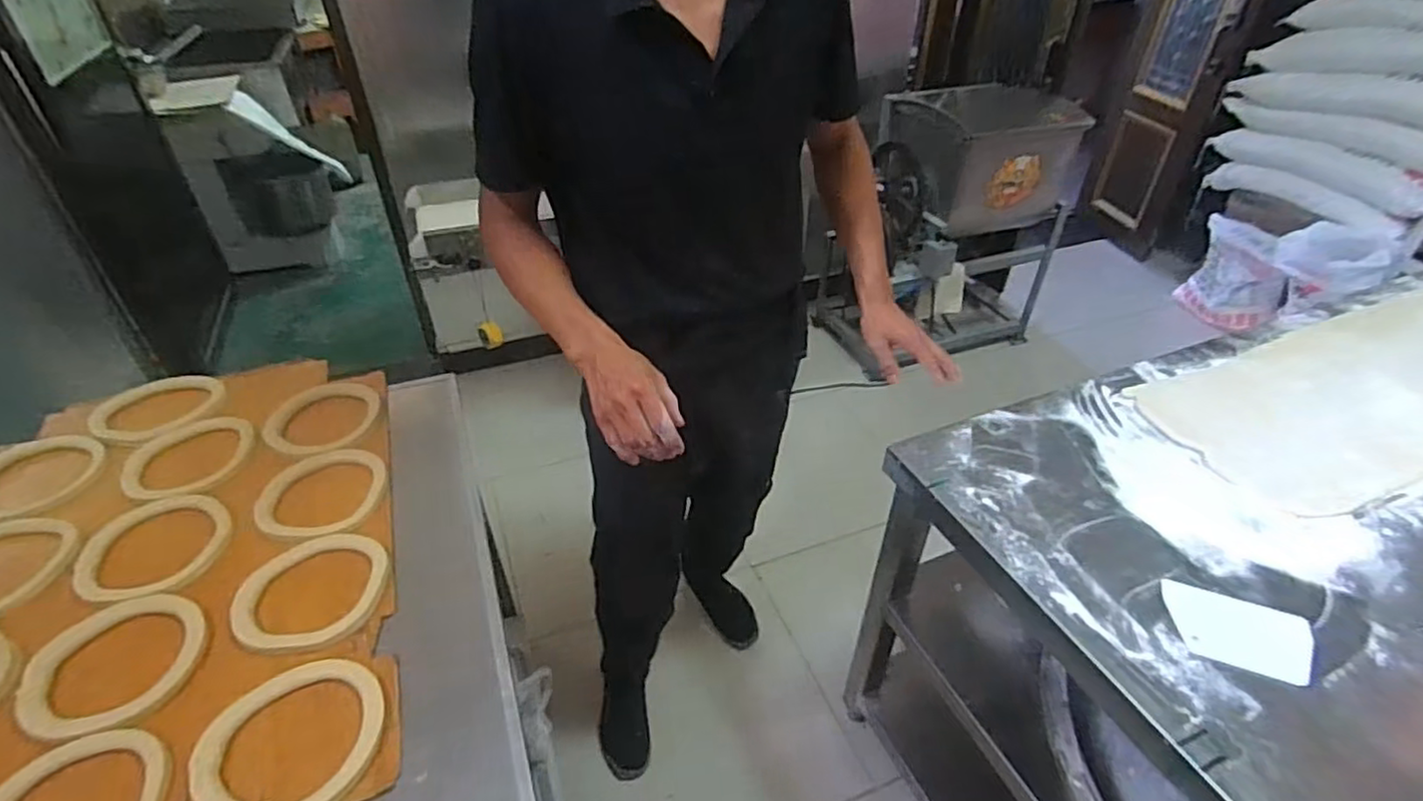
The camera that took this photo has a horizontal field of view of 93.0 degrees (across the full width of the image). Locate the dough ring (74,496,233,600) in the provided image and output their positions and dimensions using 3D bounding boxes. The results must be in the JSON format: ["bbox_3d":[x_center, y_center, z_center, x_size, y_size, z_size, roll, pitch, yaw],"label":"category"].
[{"bbox_3d":[-0.696,0.180,0.849,0.168,0.009,0.167,1,38,-1],"label":"dough ring"}]

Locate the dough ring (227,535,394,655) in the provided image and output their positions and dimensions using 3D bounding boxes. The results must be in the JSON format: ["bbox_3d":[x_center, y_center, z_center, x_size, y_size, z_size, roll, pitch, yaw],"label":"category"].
[{"bbox_3d":[-0.464,0.216,0.778,0.155,0.018,0.138,-5,38,-9],"label":"dough ring"}]

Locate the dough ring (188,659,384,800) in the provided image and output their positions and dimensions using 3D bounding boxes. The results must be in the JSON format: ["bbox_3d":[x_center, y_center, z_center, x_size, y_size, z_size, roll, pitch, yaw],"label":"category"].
[{"bbox_3d":[-0.407,0.327,0.653,0.162,0.009,0.158,1,38,-1],"label":"dough ring"}]

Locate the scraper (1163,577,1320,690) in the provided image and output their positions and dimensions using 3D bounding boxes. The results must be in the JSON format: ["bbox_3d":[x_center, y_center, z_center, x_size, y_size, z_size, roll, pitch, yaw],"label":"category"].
[{"bbox_3d":[0.615,0.270,0.780,0.148,0.009,0.099,13,39,14],"label":"scraper"}]

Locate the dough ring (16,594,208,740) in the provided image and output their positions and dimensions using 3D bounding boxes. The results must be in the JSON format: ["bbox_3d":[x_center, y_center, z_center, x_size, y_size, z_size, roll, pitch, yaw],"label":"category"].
[{"bbox_3d":[-0.632,0.277,0.718,0.179,0.013,0.156,23,43,25],"label":"dough ring"}]

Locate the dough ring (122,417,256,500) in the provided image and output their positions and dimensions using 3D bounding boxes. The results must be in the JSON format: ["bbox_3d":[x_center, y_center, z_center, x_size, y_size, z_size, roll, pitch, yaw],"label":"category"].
[{"bbox_3d":[-0.746,0.080,0.964,0.158,0.018,0.158,1,38,-1],"label":"dough ring"}]

